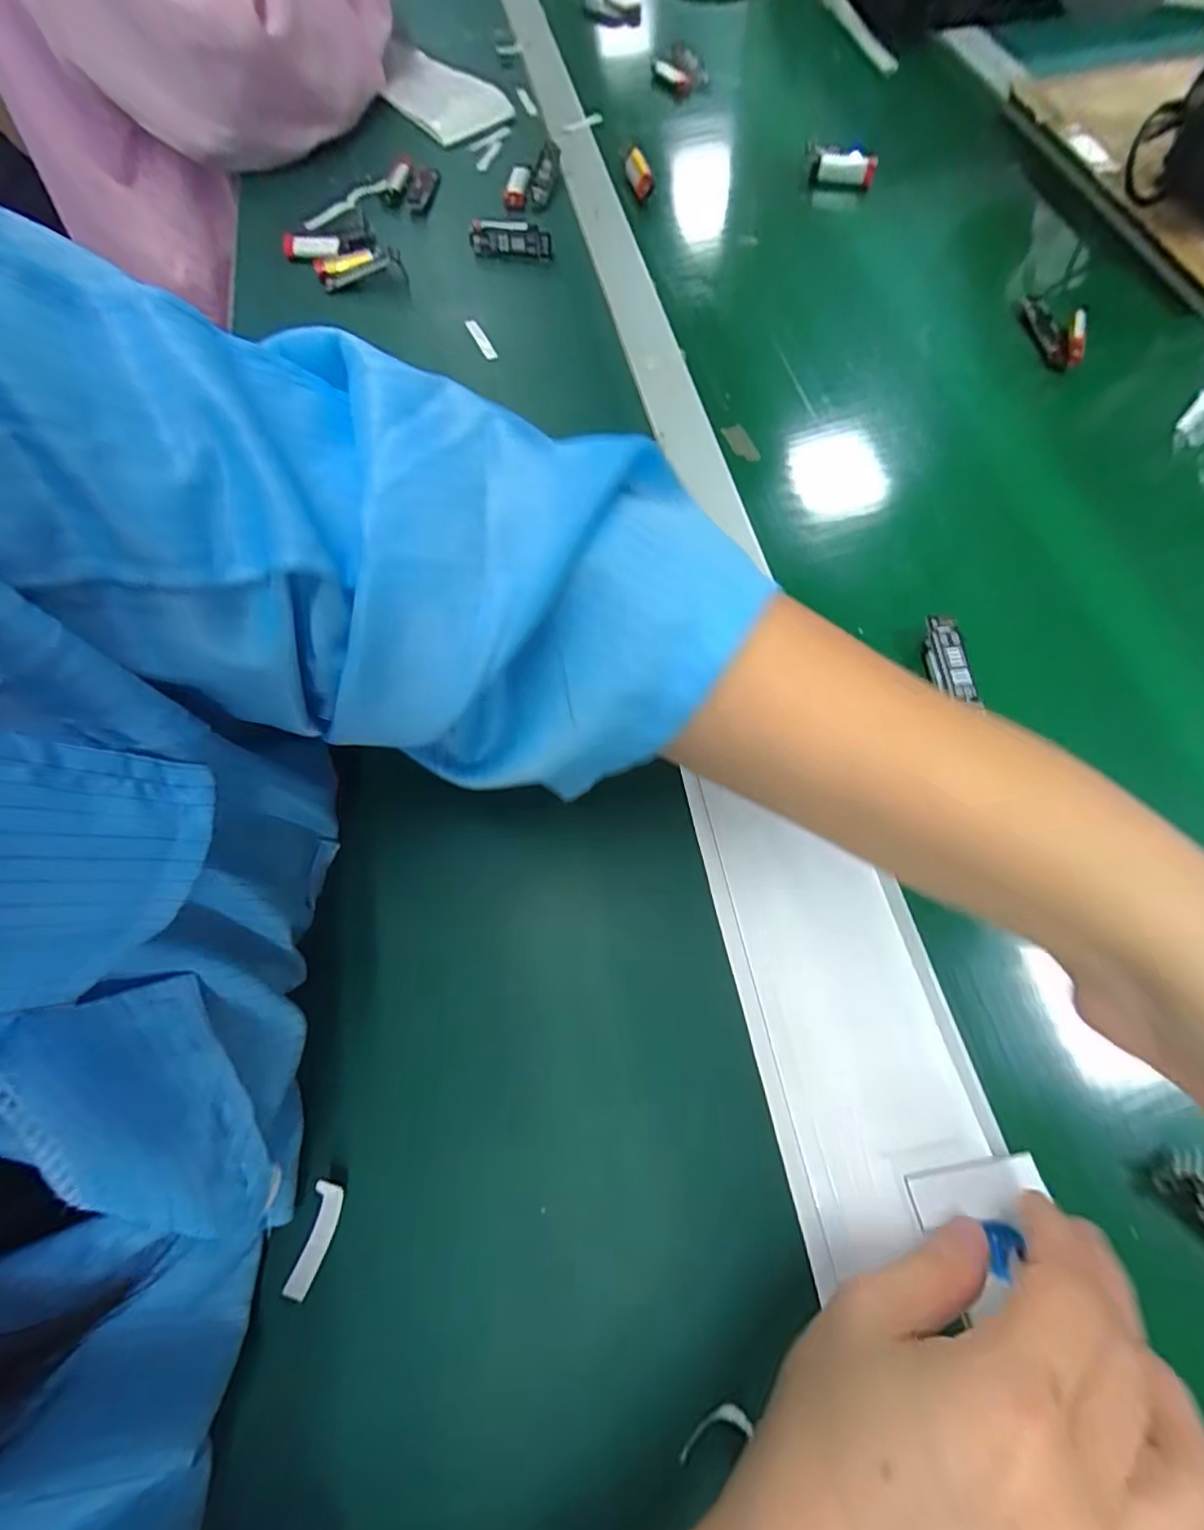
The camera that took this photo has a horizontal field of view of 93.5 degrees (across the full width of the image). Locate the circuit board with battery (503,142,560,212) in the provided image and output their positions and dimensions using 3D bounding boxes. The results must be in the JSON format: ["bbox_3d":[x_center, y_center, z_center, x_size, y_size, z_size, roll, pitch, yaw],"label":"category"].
[{"bbox_3d":[-0.063,-0.537,0.518,0.041,0.022,0.069,10,68,7],"label":"circuit board with battery"}]

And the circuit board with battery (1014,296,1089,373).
[{"bbox_3d":[0.337,-0.329,0.421,0.019,0.029,0.088,-2,67,2],"label":"circuit board with battery"}]

